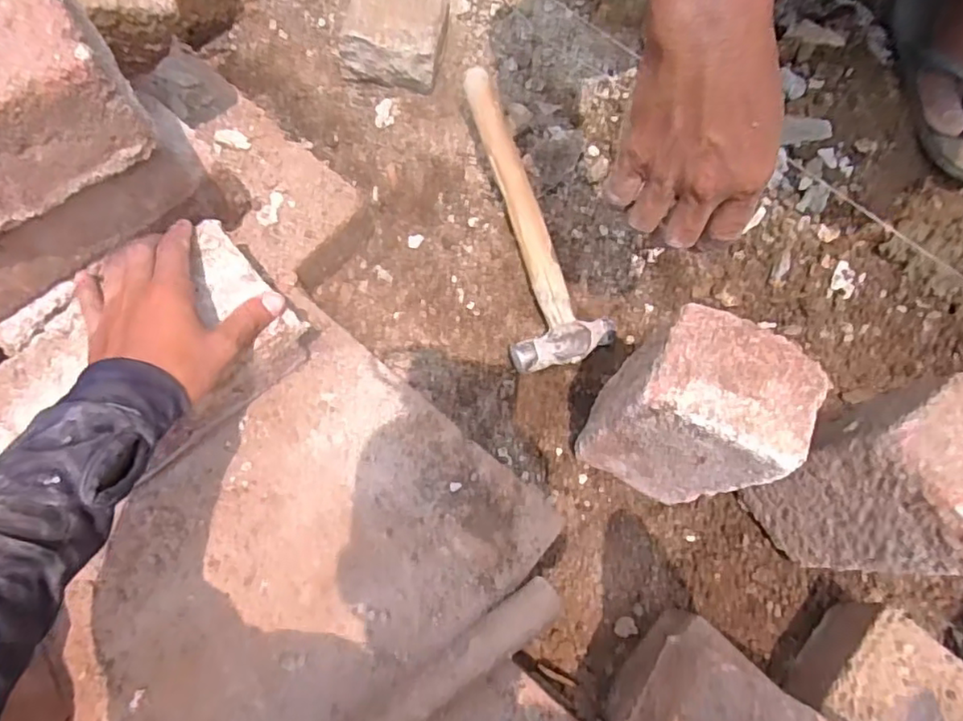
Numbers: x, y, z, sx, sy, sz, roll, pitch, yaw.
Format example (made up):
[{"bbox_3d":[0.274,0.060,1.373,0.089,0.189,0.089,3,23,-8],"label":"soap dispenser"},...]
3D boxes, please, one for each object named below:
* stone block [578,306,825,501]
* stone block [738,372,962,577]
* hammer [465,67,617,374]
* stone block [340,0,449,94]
[{"bbox_3d":[0.152,0.042,0.460,0.106,0.180,0.087,20,73,5],"label":"stone block"},{"bbox_3d":[0.288,0.095,0.464,0.090,0.209,0.108,-30,75,-10],"label":"stone block"},{"bbox_3d":[0.043,-0.146,0.618,0.088,0.054,0.313,-11,73,-5],"label":"hammer"},{"bbox_3d":[-0.093,-0.362,0.686,0.108,0.069,0.106,15,73,4],"label":"stone block"}]

